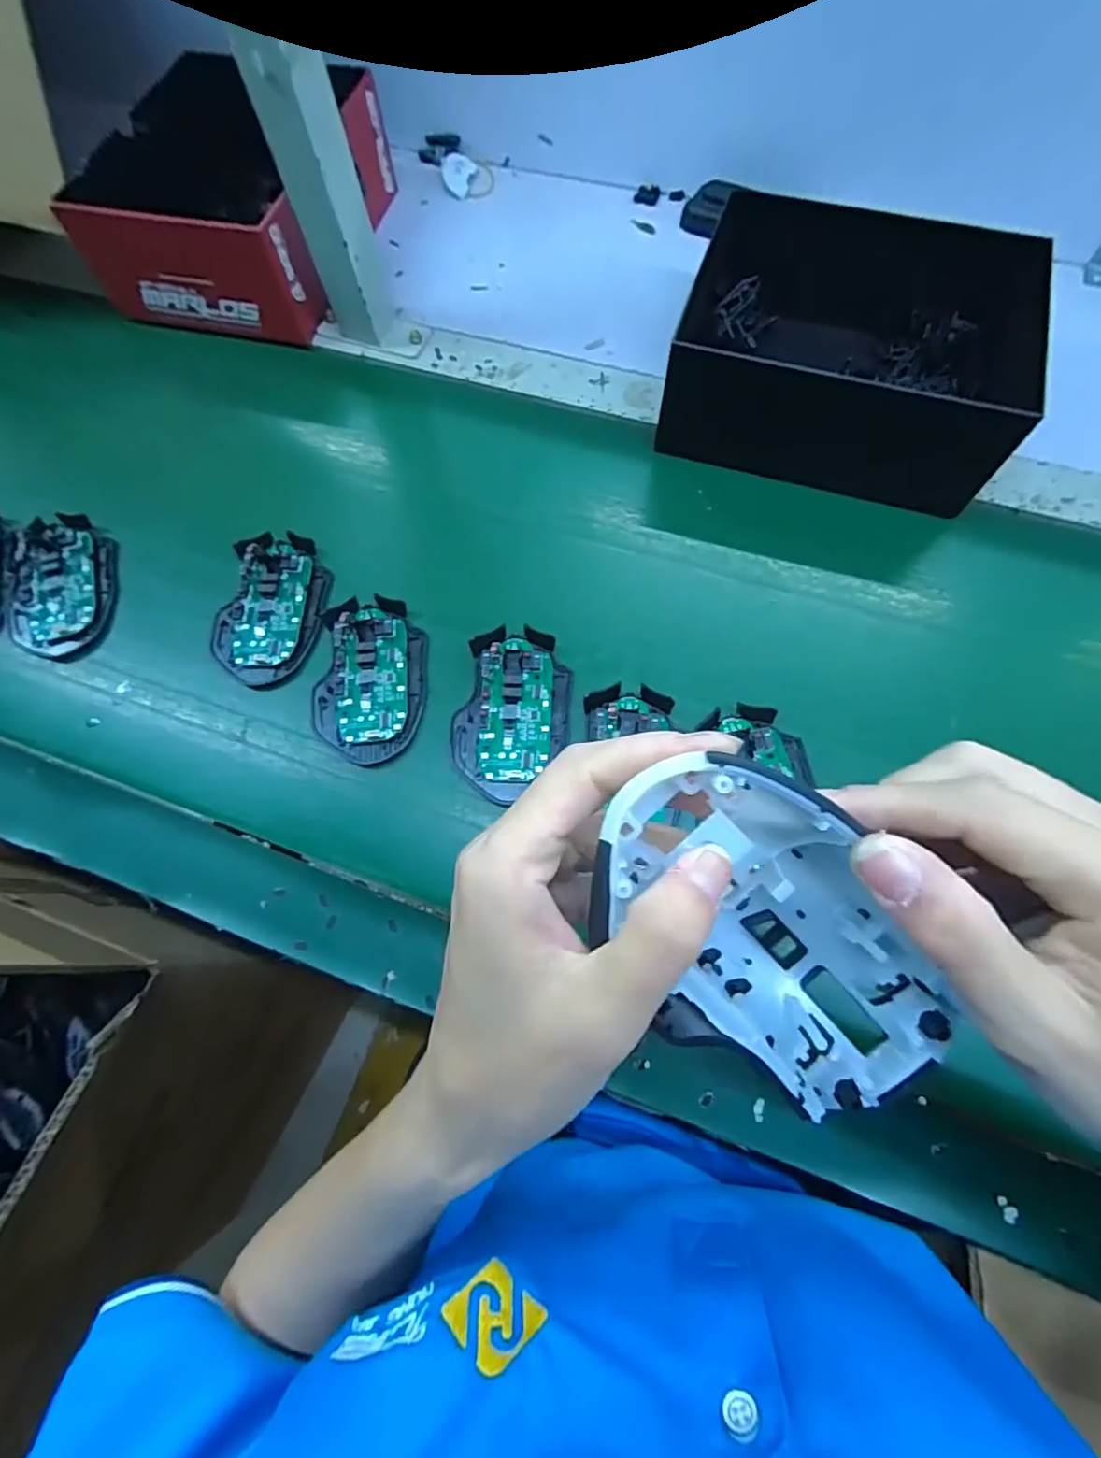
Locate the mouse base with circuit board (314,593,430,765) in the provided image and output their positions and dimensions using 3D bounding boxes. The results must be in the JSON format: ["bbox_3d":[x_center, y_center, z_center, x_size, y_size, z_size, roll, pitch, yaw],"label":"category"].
[{"bbox_3d":[-0.120,-0.034,0.389,0.072,0.016,0.111,0,69,3],"label":"mouse base with circuit board"}]

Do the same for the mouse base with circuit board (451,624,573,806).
[{"bbox_3d":[-0.025,-0.014,0.377,0.074,0.014,0.112,2,69,3],"label":"mouse base with circuit board"}]

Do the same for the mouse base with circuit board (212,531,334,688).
[{"bbox_3d":[-0.196,-0.087,0.411,0.070,0.019,0.110,10,70,6],"label":"mouse base with circuit board"}]

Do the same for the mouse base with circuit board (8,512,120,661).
[{"bbox_3d":[-0.354,-0.105,0.423,0.069,0.015,0.113,-7,69,0],"label":"mouse base with circuit board"}]

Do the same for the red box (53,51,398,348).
[{"bbox_3d":[-0.268,-0.466,0.519,0.186,0.088,0.225,11,70,7],"label":"red box"}]

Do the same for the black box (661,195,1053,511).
[{"bbox_3d":[0.219,-0.291,0.437,0.224,0.083,0.199,17,71,8],"label":"black box"}]

